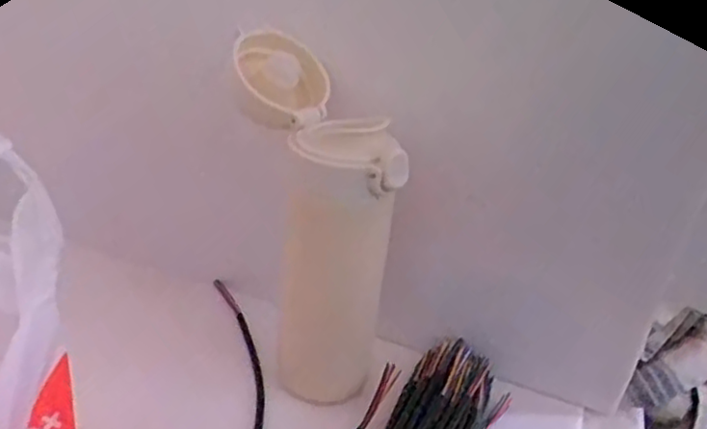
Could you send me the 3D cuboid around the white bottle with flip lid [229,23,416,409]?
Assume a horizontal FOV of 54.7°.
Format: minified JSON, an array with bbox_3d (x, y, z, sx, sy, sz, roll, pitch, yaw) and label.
[{"bbox_3d":[-0.027,0.013,0.426,0.054,0.210,0.125,-17,36,-37],"label":"white bottle with flip lid"}]

